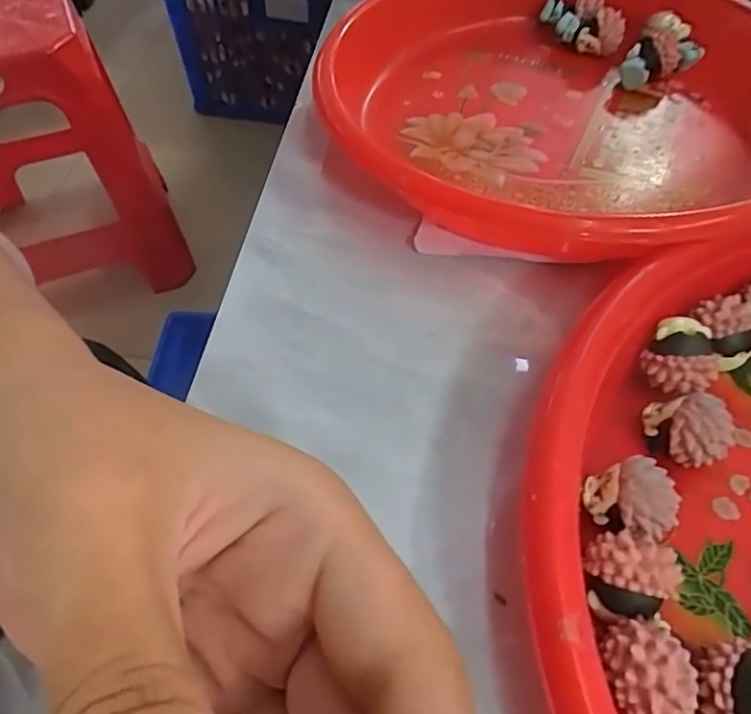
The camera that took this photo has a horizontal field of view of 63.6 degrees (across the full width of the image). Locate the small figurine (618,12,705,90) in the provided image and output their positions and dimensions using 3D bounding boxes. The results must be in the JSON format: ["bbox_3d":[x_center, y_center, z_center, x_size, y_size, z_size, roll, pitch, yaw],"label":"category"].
[{"bbox_3d":[0.128,-0.136,0.270,0.025,0.018,0.040,30,61,23],"label":"small figurine"}]

